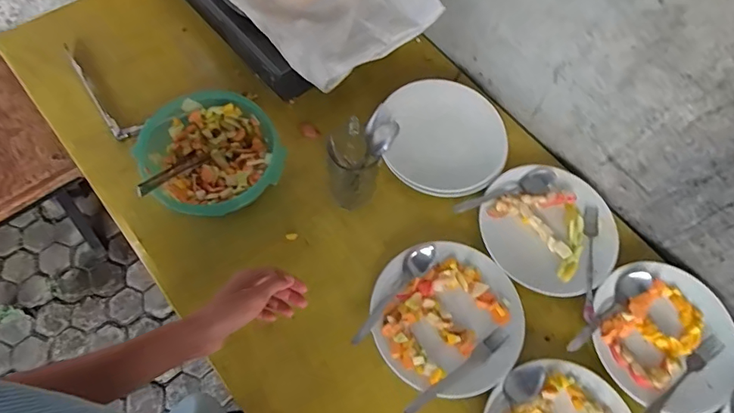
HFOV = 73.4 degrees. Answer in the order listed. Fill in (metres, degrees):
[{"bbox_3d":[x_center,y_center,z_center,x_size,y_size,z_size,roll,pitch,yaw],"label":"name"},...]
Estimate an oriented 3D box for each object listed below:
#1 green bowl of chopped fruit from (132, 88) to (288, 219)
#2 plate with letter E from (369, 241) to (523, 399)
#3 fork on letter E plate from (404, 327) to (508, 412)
[{"bbox_3d":[-0.223,-0.071,0.724,0.183,0.063,0.187,1,66,-2],"label":"green bowl of chopped fruit"},{"bbox_3d":[0.109,0.144,0.662,0.194,0.024,0.201,1,66,-2],"label":"plate with letter E"},{"bbox_3d":[0.118,0.213,0.631,0.170,0.019,0.019,-35,72,-16],"label":"fork on letter E plate"}]

